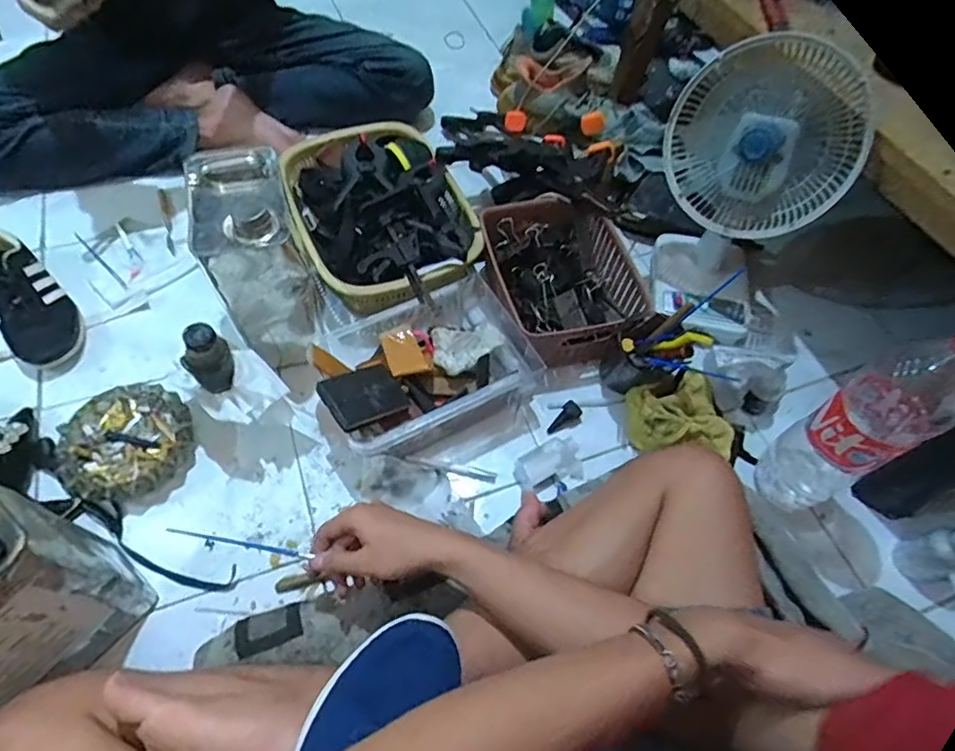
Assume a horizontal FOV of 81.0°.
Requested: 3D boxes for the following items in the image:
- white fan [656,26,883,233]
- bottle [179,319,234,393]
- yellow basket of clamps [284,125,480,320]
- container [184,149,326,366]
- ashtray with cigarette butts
[{"bbox_3d":[0.364,-0.294,0.720,0.225,0.199,0.157,28,61,13],"label":"white fan"},{"bbox_3d":[-0.301,-0.020,0.621,0.035,0.092,0.038,8,59,1],"label":"bottle"},{"bbox_3d":[-0.145,-0.240,0.859,0.236,0.108,0.358,-19,62,-14],"label":"yellow basket of clamps"},{"bbox_3d":[-0.274,-0.141,0.720,0.114,0.245,0.158,-19,62,-14],"label":"container"},{"bbox_3d":[-0.429,0.083,0.687,0.145,0.034,0.145,2,59,-3],"label":"ashtray with cigarette butts"}]

